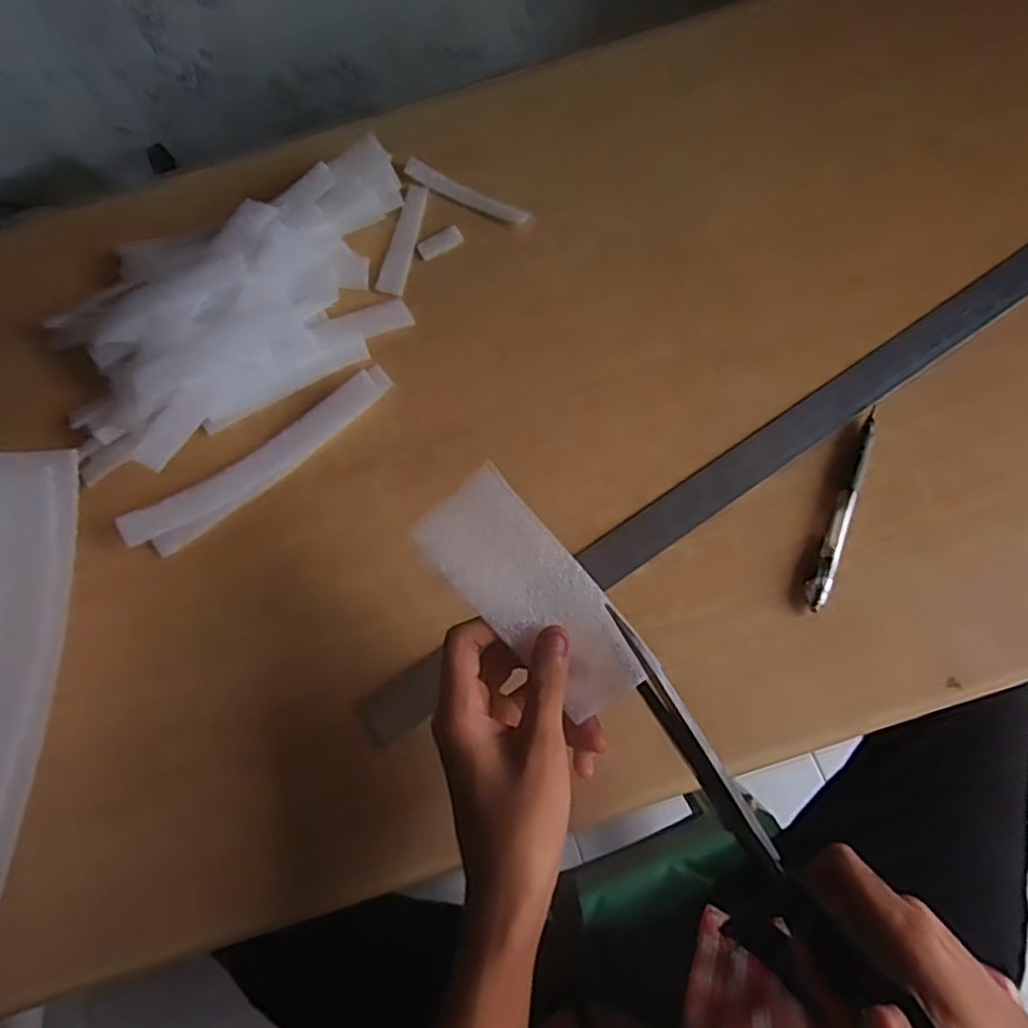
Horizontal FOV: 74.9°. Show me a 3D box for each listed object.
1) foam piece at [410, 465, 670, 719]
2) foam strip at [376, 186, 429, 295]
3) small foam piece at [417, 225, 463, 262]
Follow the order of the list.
[{"bbox_3d":[0.011,0.040,0.334,0.054,0.005,0.129,-42,89,0],"label":"foam piece"},{"bbox_3d":[-0.086,-0.214,0.521,0.021,0.004,0.098,8,73,8],"label":"foam strip"},{"bbox_3d":[-0.057,-0.210,0.520,0.035,0.004,0.018,-32,72,-6],"label":"small foam piece"}]

